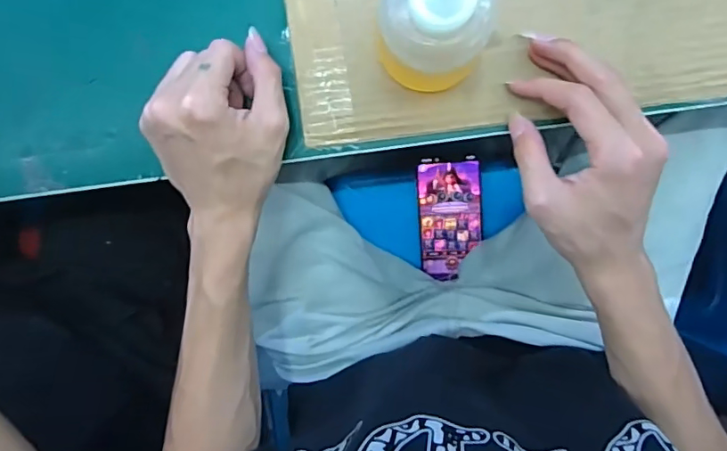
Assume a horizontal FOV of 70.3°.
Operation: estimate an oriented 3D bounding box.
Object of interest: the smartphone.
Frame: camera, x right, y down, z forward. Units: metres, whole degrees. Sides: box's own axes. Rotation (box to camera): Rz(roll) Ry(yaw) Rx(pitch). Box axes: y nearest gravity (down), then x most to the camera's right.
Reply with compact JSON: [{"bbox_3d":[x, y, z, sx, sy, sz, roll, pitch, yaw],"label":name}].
[{"bbox_3d":[0.104,-0.010,0.619,0.072,0.011,0.146,-2,92,4],"label":"smartphone"}]

